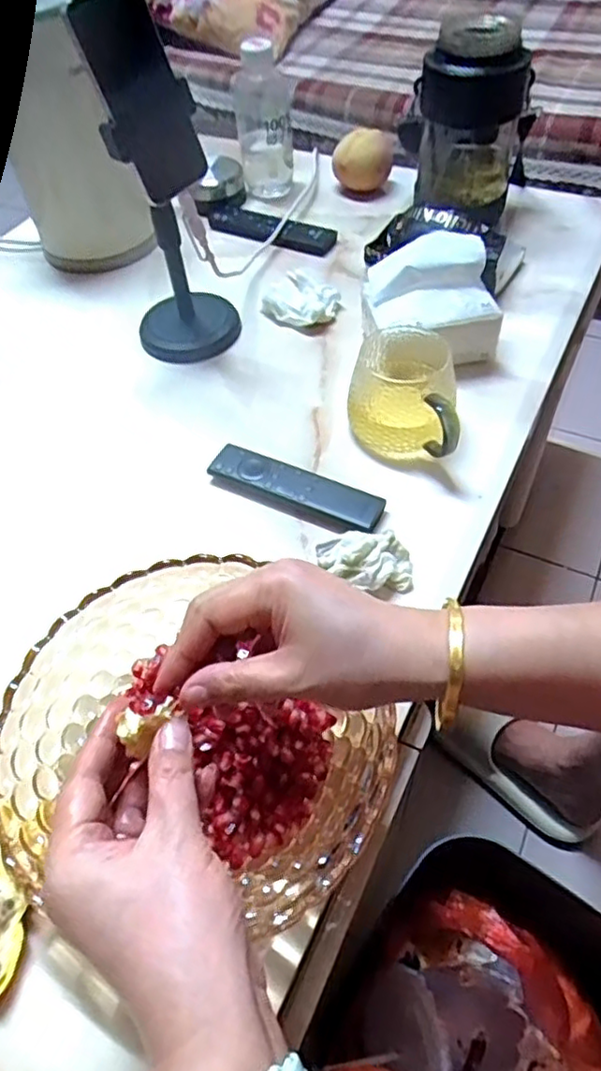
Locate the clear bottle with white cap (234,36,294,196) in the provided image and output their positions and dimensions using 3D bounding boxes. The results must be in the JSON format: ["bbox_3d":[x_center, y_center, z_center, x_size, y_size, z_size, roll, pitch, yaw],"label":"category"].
[{"bbox_3d":[-0.047,-0.530,0.827,0.069,0.169,0.057,-7,52,0],"label":"clear bottle with white cap"}]

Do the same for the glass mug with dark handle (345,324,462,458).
[{"bbox_3d":[0.090,-0.126,0.577,0.091,0.070,0.113,1,53,6],"label":"glass mug with dark handle"}]

